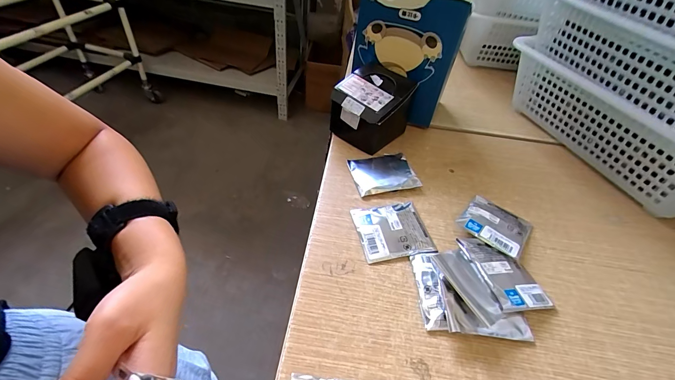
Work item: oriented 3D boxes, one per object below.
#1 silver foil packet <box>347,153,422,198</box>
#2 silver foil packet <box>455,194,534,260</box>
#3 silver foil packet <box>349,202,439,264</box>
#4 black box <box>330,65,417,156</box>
[{"bbox_3d":[0.058,-0.023,0.399,0.077,0.009,0.068,-6,47,-13],"label":"silver foil packet"},{"bbox_3d":[0.174,0.039,0.348,0.067,0.015,0.073,34,51,24],"label":"silver foil packet"},{"bbox_3d":[0.059,0.043,0.335,0.073,0.009,0.068,-5,47,-12],"label":"silver foil packet"},{"bbox_3d":[0.049,-0.115,0.438,0.087,0.078,0.100,32,50,22],"label":"black box"}]

